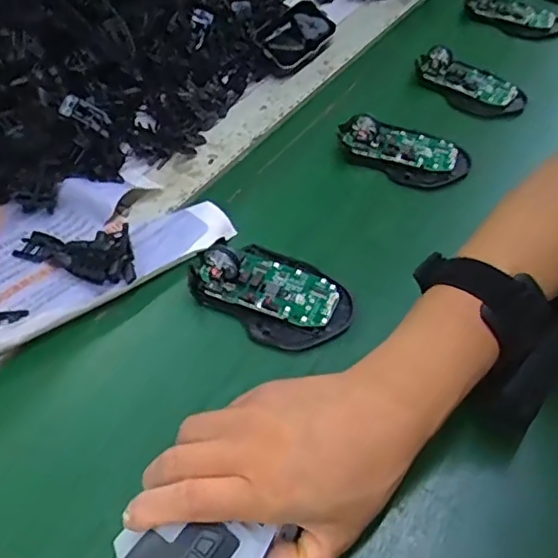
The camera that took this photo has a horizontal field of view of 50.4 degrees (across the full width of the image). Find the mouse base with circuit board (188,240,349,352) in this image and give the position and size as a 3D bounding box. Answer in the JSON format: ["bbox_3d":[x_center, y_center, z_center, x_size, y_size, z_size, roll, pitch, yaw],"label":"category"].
[{"bbox_3d":[-0.006,0.005,0.412,0.112,0.027,0.072,22,54,18],"label":"mouse base with circuit board"}]

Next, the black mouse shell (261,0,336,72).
[{"bbox_3d":[0.016,-0.253,0.626,0.056,0.036,0.109,28,56,22],"label":"black mouse shell"}]

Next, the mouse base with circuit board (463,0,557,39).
[{"bbox_3d":[0.297,-0.331,0.741,0.125,0.027,0.057,19,52,-1],"label":"mouse base with circuit board"}]

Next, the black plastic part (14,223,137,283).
[{"bbox_3d":[-0.146,-0.021,0.423,0.089,0.016,0.046,3,50,4],"label":"black plastic part"}]

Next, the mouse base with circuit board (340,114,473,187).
[{"bbox_3d":[0.112,-0.122,0.526,0.111,0.029,0.068,27,56,22],"label":"mouse base with circuit board"}]

